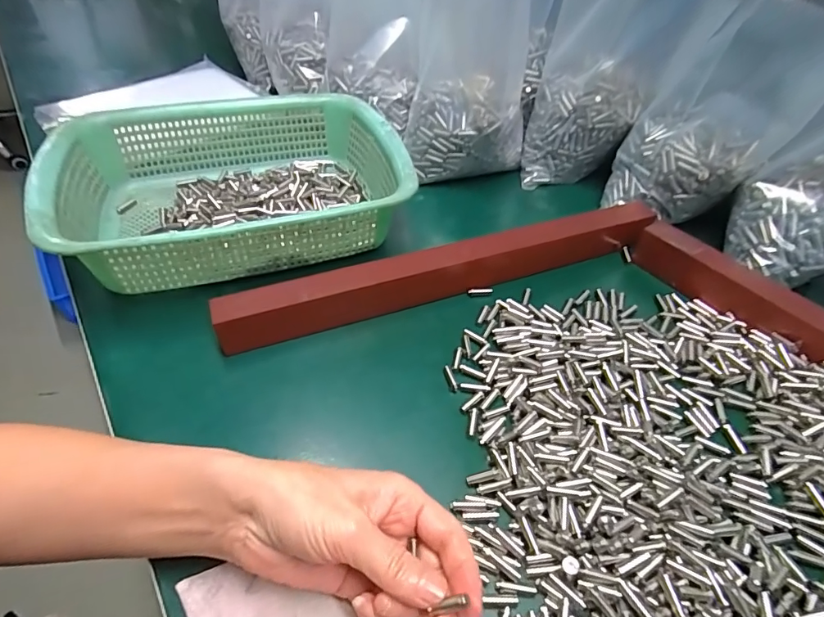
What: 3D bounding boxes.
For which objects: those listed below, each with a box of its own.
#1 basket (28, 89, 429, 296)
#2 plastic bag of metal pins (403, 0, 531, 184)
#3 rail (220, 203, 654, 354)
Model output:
[{"bbox_3d":[-0.159,-0.118,0.439,0.295,0.079,0.222,-16,49,-15],"label":"basket"},{"bbox_3d":[0.064,-0.271,0.501,0.125,0.211,0.146,7,47,7],"label":"plastic bag of metal pins"},{"bbox_3d":[0.035,-0.036,0.393,0.382,0.036,0.027,-15,48,-14],"label":"rail"}]

